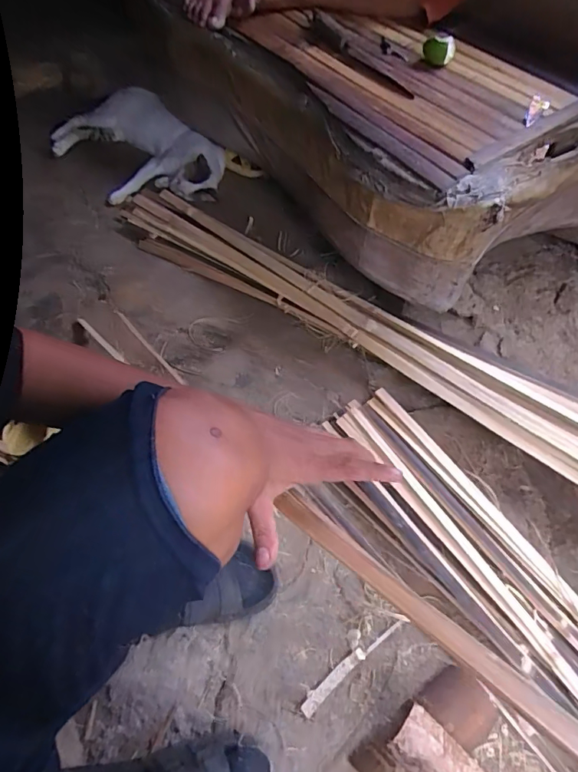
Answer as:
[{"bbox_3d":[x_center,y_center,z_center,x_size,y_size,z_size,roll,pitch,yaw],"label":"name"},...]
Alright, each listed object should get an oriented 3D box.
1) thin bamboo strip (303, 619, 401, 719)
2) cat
[{"bbox_3d":[0.084,0.374,0.662,0.170,0.007,0.021,-35,78,-23],"label":"thin bamboo strip"},{"bbox_3d":[-0.363,-0.573,1.162,0.443,0.102,0.275,38,63,20],"label":"cat"}]

